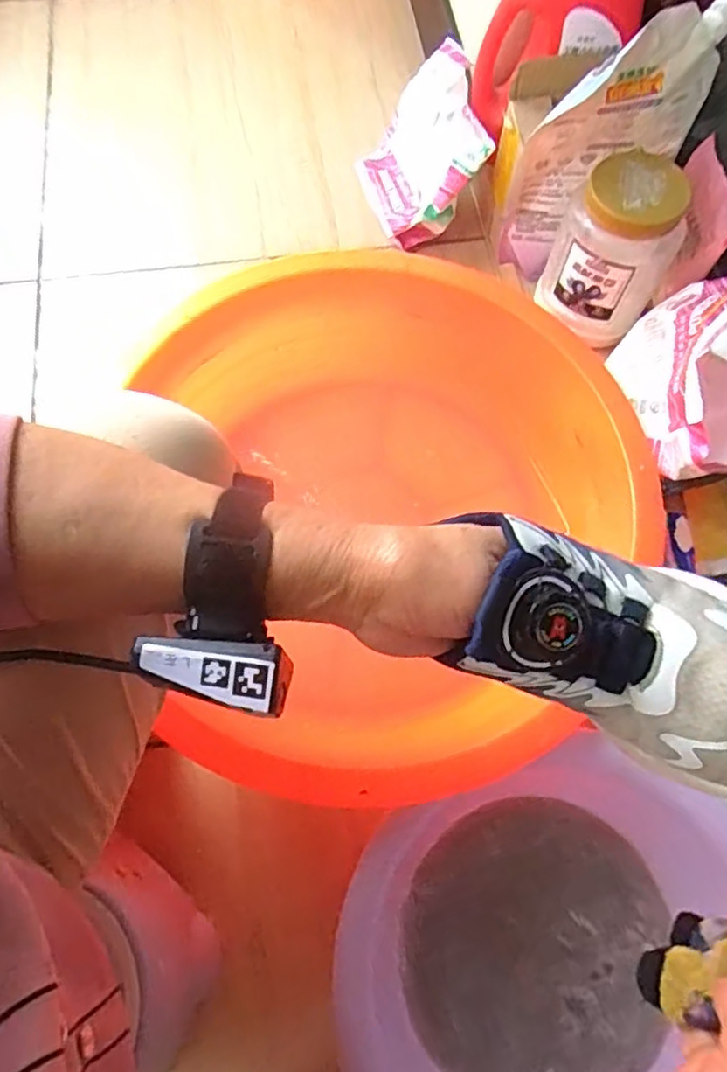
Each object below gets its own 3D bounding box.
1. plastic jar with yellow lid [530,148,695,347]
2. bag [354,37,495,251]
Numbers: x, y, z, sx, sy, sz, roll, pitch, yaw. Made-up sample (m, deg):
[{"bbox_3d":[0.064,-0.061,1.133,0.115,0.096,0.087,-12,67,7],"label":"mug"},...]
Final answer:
[{"bbox_3d":[0.257,-0.293,0.648,0.108,0.154,0.099,1,69,-2],"label":"plastic jar with yellow lid"},{"bbox_3d":[0.080,-0.494,0.806,0.062,0.181,0.198,9,59,-37],"label":"bag"}]

